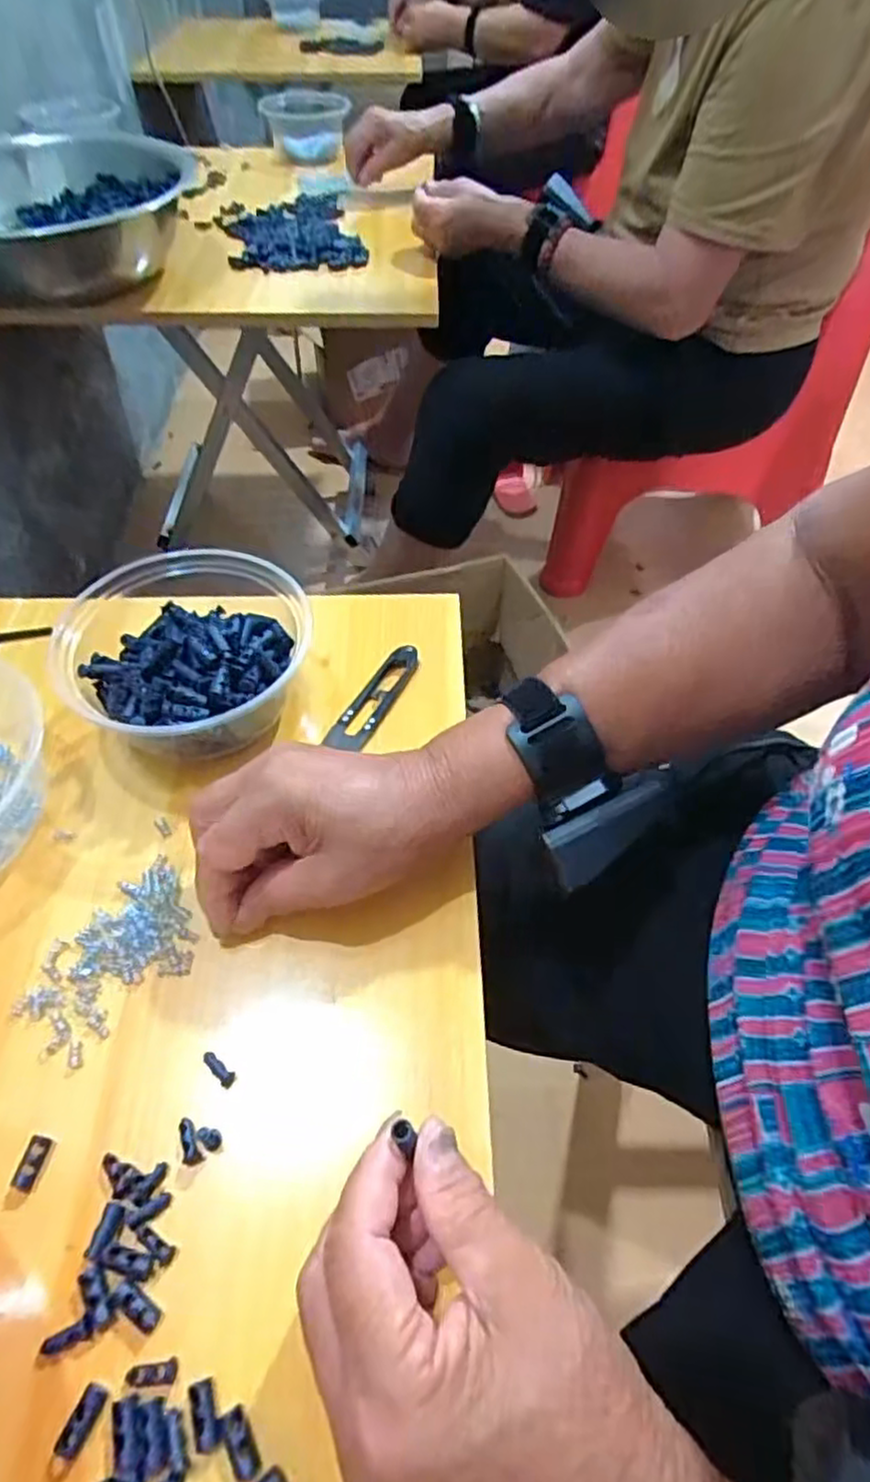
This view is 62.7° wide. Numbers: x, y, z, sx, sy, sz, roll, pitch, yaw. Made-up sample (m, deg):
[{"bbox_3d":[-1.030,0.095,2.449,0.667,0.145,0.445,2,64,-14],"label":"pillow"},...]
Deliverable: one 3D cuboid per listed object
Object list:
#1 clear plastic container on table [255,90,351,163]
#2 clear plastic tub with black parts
[{"bbox_3d":[-0.186,-0.886,1.030,0.121,0.068,0.125,-6,53,-6],"label":"clear plastic container on table"},{"bbox_3d":[-0.152,-0.051,0.412,0.153,0.055,0.133,26,57,17],"label":"clear plastic tub with black parts"}]

